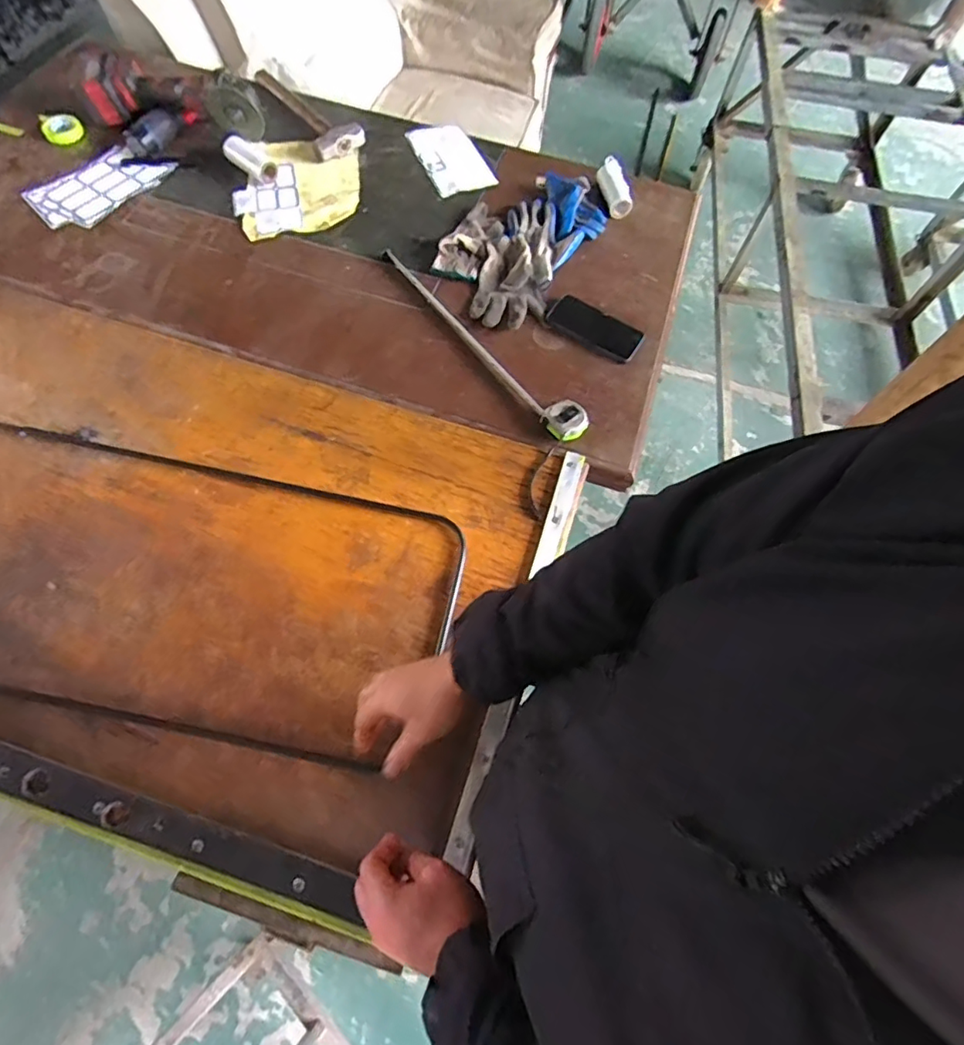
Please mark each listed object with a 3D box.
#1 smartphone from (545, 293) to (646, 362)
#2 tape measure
[{"bbox_3d":[0.191,-0.328,0.950,0.157,0.014,0.075,31,67,11],"label":"smartphone"},{"bbox_3d":[-0.010,-0.296,0.894,0.051,0.032,0.467,-37,72,-18],"label":"tape measure"}]

